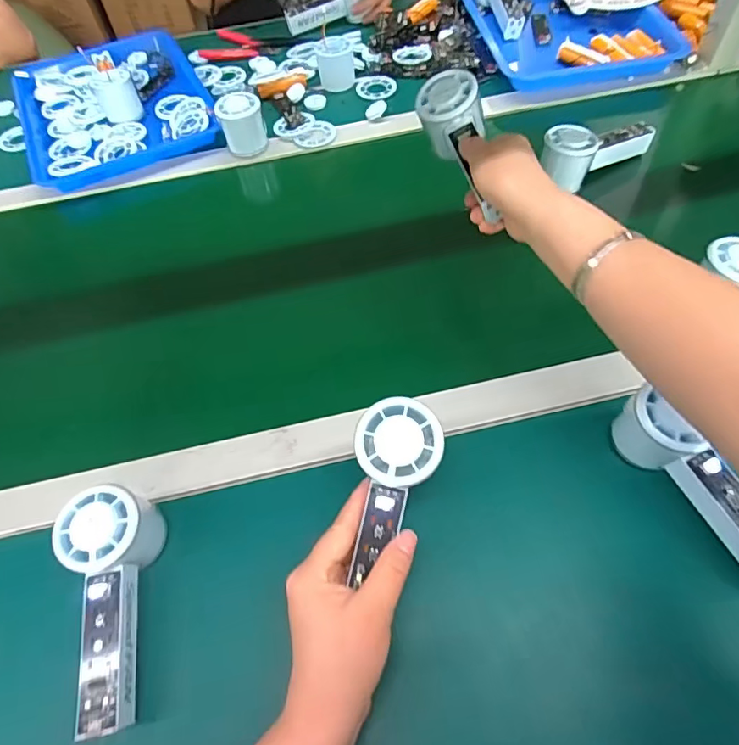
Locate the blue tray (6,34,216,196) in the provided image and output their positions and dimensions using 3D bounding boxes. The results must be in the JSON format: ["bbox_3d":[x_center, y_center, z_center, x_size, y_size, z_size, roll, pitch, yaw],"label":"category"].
[{"bbox_3d":[-0.383,-0.402,0.739,0.258,0.048,0.335,-24,58,-12],"label":"blue tray"}]

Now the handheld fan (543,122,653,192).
[{"bbox_3d":[0.262,-0.262,0.575,0.138,0.046,0.057,-30,60,-15],"label":"handheld fan"}]

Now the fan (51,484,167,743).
[{"bbox_3d":[-0.182,0.161,0.357,0.051,0.058,0.151,-9,71,-2],"label":"fan"}]

